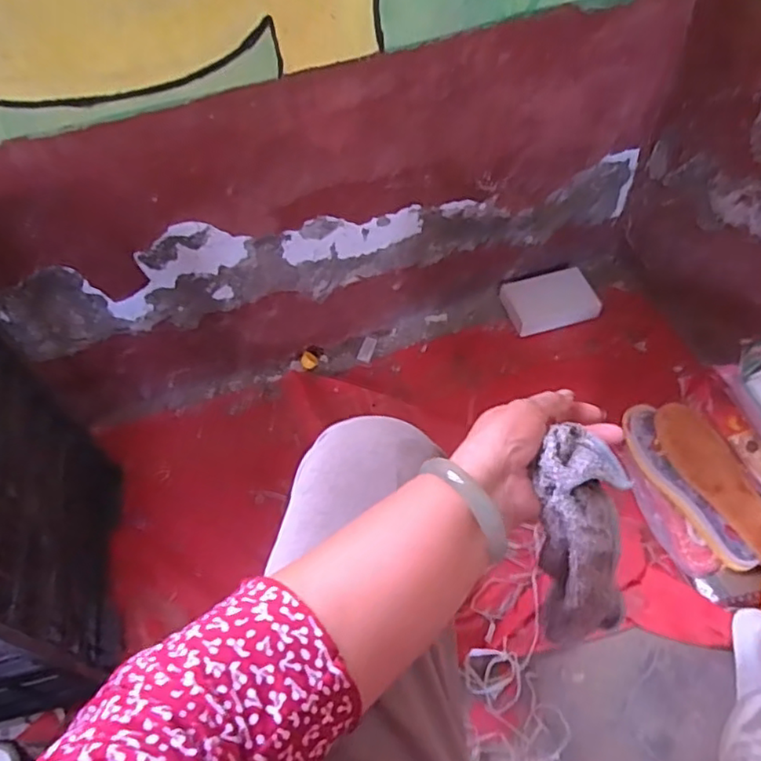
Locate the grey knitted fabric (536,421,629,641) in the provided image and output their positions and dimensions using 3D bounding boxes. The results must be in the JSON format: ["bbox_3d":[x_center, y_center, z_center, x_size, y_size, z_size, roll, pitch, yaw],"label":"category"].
[{"bbox_3d":[0.138,0.110,0.425,0.057,0.154,0.055,-7,16,-1],"label":"grey knitted fabric"}]

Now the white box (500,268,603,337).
[{"bbox_3d":[0.313,-0.146,1.138,0.163,0.032,0.111,-17,54,-9],"label":"white box"}]

